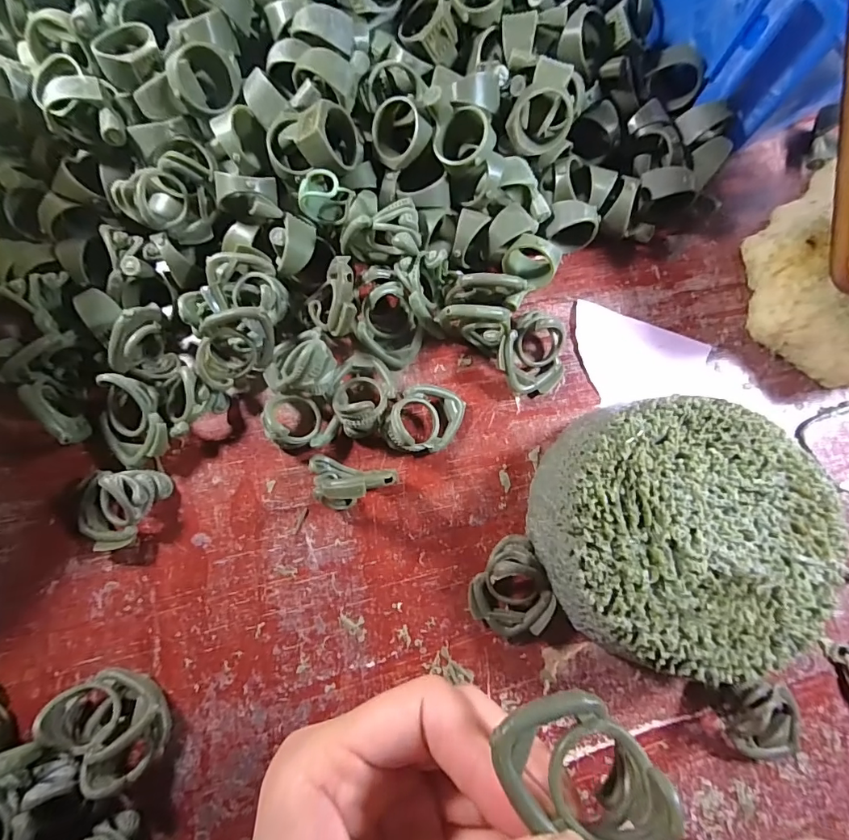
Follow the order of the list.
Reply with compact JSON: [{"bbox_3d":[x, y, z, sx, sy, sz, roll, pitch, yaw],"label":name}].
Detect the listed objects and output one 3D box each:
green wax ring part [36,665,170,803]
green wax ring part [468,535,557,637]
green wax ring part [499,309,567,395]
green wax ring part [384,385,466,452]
[{"bbox_3d":[-0.121,0.119,0.180,0.032,0.026,0.041,-35,82,-5],"label":"green wax ring part"},{"bbox_3d":[0.039,0.070,0.193,0.033,0.021,0.038,28,82,5],"label":"green wax ring part"},{"bbox_3d":[0.049,-0.030,0.212,0.031,0.018,0.034,4,81,1],"label":"green wax ring part"},{"bbox_3d":[0.001,0.000,0.202,0.028,0.027,0.033,23,82,4],"label":"green wax ring part"}]

